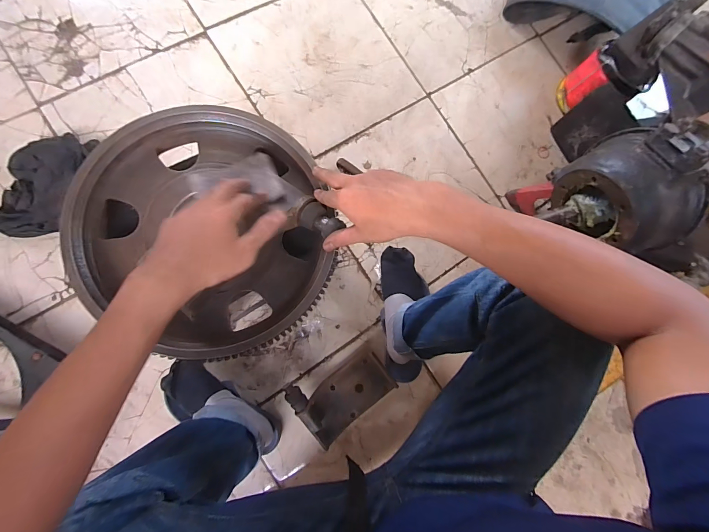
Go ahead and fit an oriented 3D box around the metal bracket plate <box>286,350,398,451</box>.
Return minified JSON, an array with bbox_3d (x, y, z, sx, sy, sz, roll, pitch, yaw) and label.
[{"bbox_3d":[-0.024,0.264,0.698,0.200,0.049,0.155,-37,89,-11],"label":"metal bracket plate"}]

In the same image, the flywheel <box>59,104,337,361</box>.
[{"bbox_3d":[-0.183,-0.045,0.404,0.283,0.061,0.305,-13,86,-9],"label":"flywheel"}]

